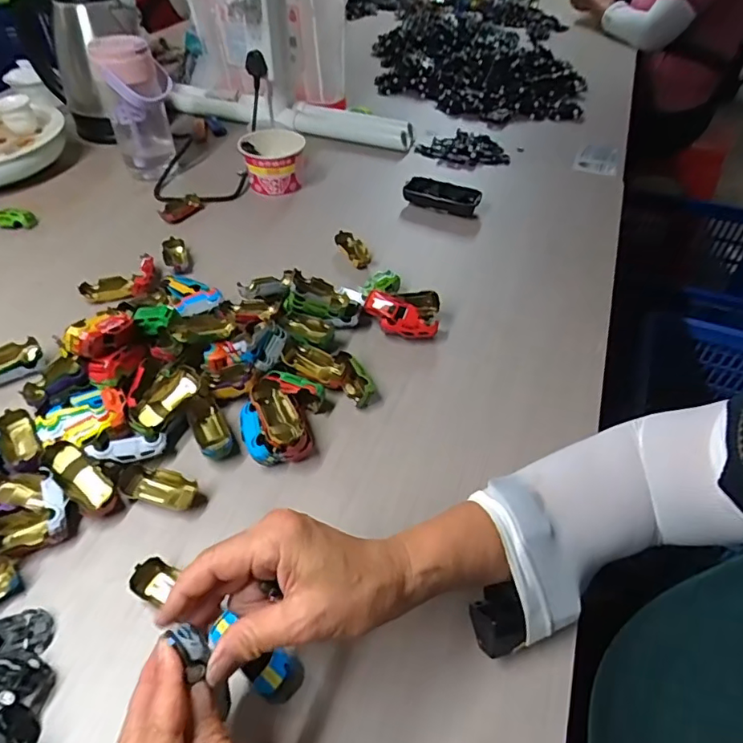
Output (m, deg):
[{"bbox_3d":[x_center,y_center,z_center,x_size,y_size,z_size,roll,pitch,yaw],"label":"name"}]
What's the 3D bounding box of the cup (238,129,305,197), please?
[{"bbox_3d":[-0.149,-0.319,0.791,0.093,0.067,0.088,1,47,-1],"label":"cup"}]

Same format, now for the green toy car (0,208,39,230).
[{"bbox_3d":[-0.497,-0.211,0.720,0.066,0.018,0.027,3,47,0],"label":"green toy car"}]

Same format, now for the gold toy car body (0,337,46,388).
[{"bbox_3d":[-0.363,-0.005,0.526,0.064,0.021,0.037,-28,54,-25],"label":"gold toy car body"}]

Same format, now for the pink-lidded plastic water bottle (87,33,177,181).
[{"bbox_3d":[-0.336,-0.383,0.774,0.096,0.174,0.071,-15,49,-16],"label":"pink-lidded plastic water bottle"}]

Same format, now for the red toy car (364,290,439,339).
[{"bbox_3d":[0.031,-0.059,0.571,0.080,0.030,0.028,28,50,1],"label":"red toy car"}]

